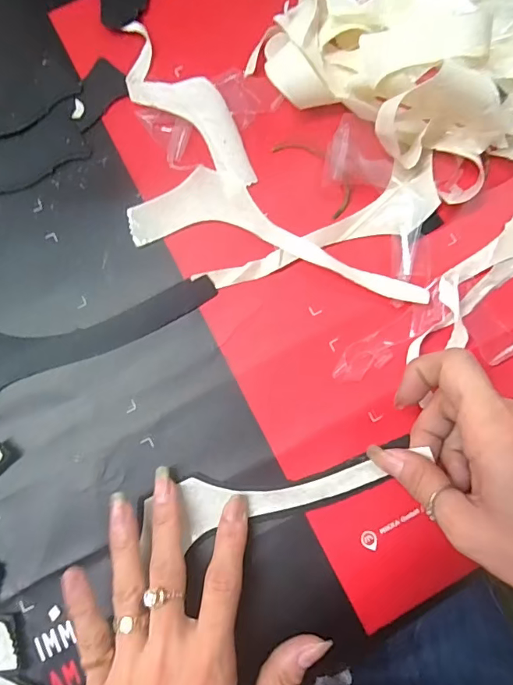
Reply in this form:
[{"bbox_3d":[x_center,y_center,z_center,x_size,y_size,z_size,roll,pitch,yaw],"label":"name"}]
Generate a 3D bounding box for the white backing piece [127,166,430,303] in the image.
[{"bbox_3d":[0.015,-0.069,0.287,0.181,0.006,0.055,12,80,3],"label":"white backing piece"}]

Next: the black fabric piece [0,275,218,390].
[{"bbox_3d":[-0.119,0.000,0.280,0.187,0.005,0.060,-35,81,-6],"label":"black fabric piece"}]

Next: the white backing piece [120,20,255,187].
[{"bbox_3d":[-0.048,-0.154,0.299,0.039,0.018,0.137,-42,82,-7],"label":"white backing piece"}]

